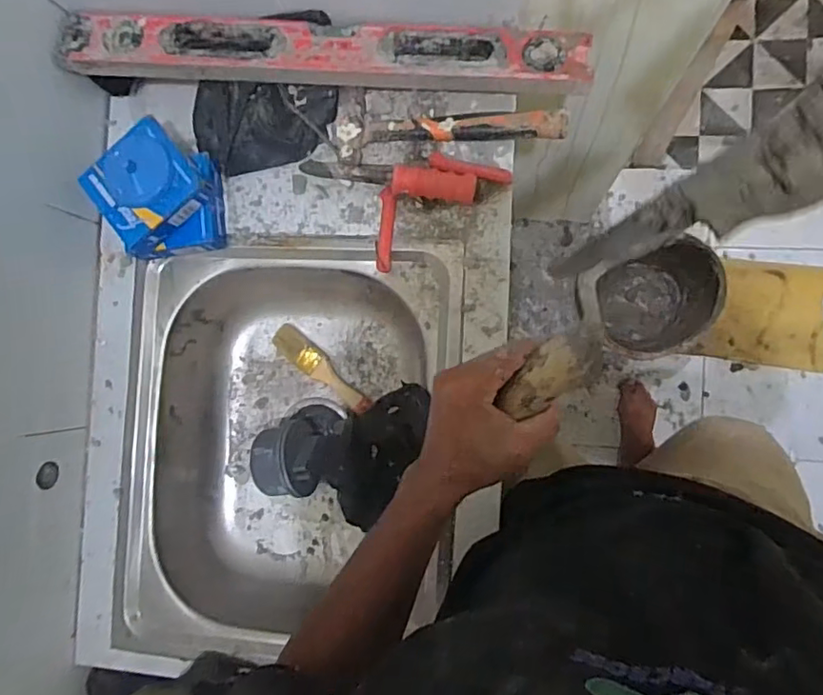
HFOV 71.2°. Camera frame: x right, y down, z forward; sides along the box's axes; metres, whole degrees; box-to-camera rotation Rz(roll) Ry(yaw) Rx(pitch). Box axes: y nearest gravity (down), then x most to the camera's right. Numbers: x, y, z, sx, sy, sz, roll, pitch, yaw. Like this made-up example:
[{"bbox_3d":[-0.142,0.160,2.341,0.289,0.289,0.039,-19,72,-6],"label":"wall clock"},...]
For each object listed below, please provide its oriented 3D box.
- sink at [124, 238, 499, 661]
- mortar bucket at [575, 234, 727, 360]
[{"bbox_3d":[-0.137,0.123,0.731,0.388,0.140,0.477,2,88,8],"label":"sink"},{"bbox_3d":[0.549,-0.109,1.335,0.269,0.181,0.255,0,88,8],"label":"mortar bucket"}]

